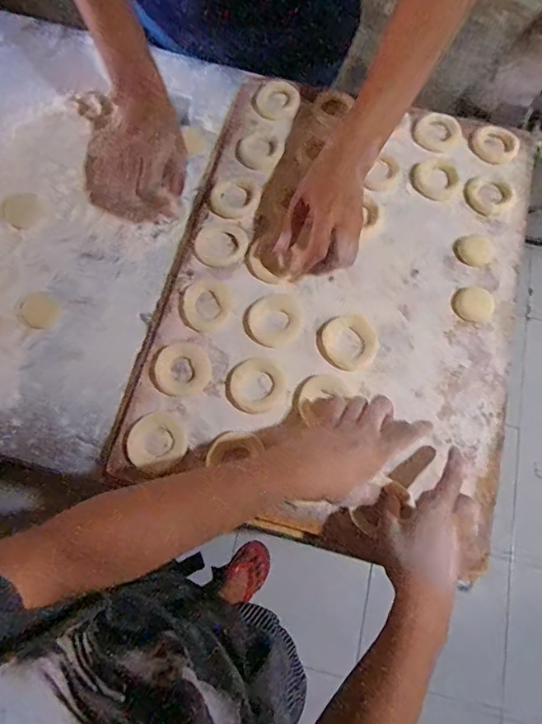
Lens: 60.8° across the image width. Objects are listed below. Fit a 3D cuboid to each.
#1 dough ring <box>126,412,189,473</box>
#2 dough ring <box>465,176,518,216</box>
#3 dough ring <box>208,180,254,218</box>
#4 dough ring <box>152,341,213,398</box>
[{"bbox_3d":[-0.125,0.088,0.508,0.061,0.008,0.063,1,73,-2],"label":"dough ring"},{"bbox_3d":[0.295,-0.227,0.623,0.057,0.012,0.065,-32,76,-11],"label":"dough ring"},{"bbox_3d":[-0.052,-0.218,0.614,0.054,0.009,0.062,28,74,7],"label":"dough ring"},{"bbox_3d":[-0.103,0.009,0.536,0.064,0.009,0.066,1,73,-2],"label":"dough ring"}]

